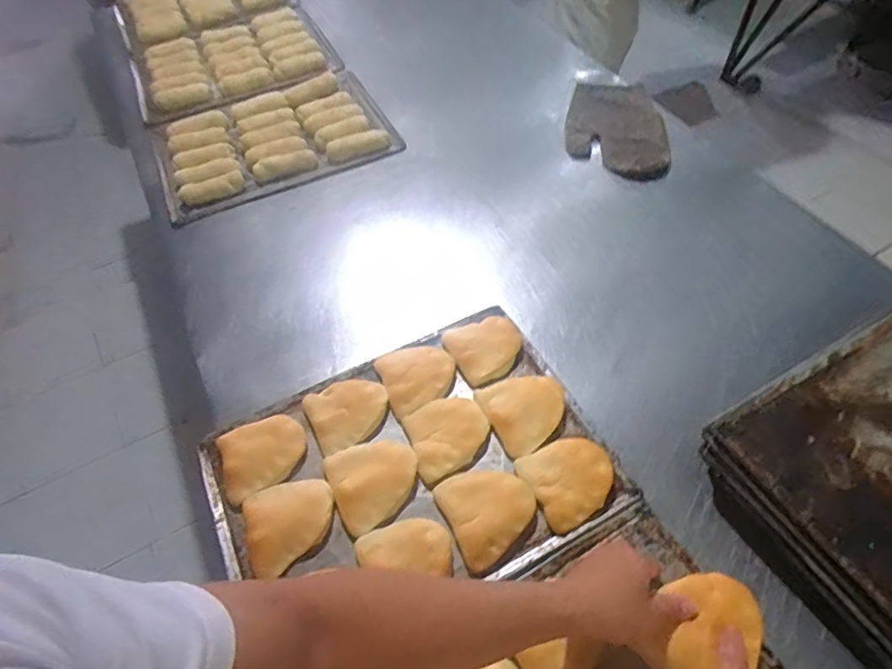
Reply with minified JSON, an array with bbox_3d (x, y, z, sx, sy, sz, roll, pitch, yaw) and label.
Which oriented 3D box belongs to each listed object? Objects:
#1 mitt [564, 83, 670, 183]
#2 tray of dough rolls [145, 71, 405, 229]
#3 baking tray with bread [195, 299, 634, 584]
[{"bbox_3d":[0.324,-0.398,1.010,0.181,0.032,0.303,5,55,7],"label":"mitt"},{"bbox_3d":[-0.356,-0.403,1.064,0.459,0.062,0.330,-21,56,-11],"label":"tray of dough rolls"},{"bbox_3d":[-0.048,0.155,0.629,0.438,0.047,0.320,-24,56,-13],"label":"baking tray with bread"}]

